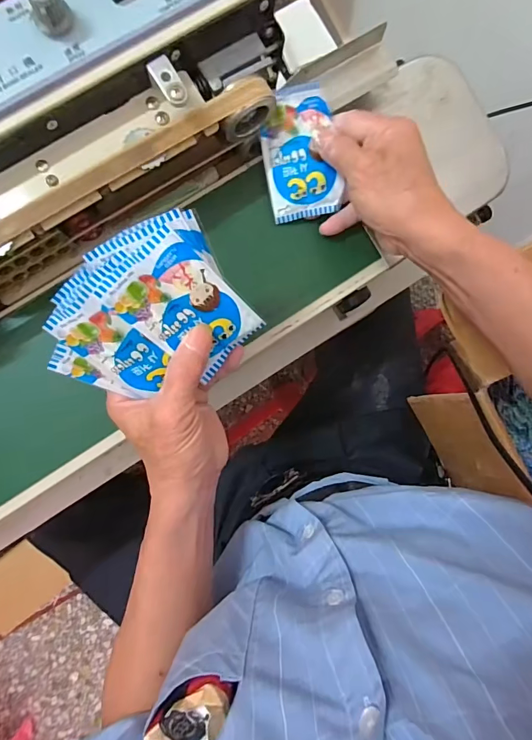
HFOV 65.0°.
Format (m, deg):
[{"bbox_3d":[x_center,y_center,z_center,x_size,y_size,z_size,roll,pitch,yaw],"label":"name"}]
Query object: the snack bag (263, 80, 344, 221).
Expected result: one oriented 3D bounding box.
[{"bbox_3d":[0.028,-0.186,0.362,0.060,0.016,0.103,-10,108,7],"label":"snack bag"}]

